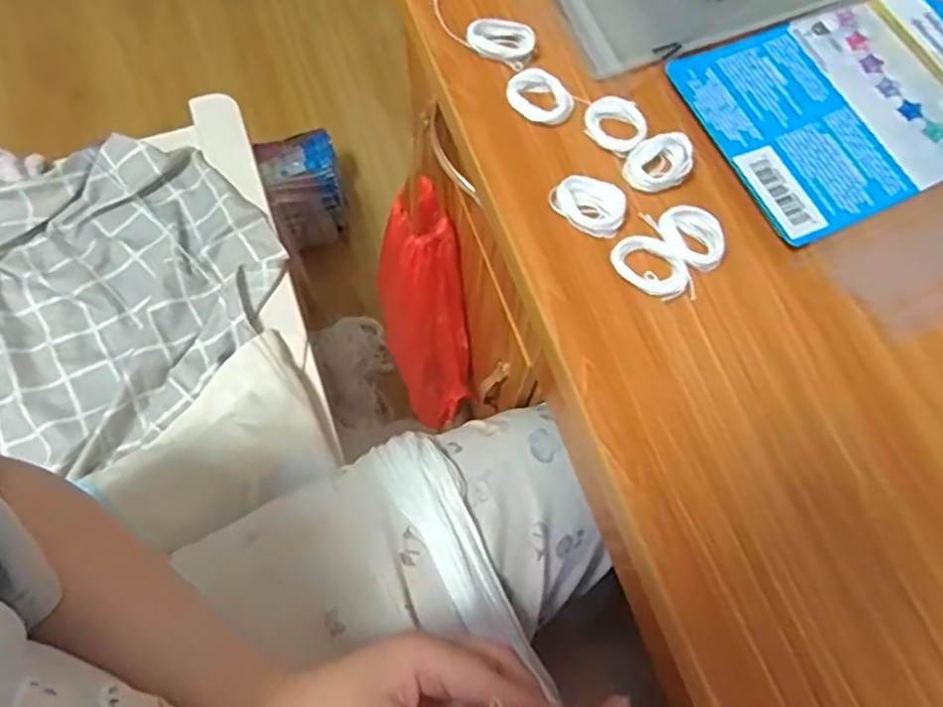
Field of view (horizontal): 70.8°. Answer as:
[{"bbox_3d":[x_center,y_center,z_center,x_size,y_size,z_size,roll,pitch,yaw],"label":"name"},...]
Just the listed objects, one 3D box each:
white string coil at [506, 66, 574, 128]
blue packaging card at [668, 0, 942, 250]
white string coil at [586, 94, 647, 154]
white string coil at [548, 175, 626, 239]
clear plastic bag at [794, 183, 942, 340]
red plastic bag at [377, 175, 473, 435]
[{"bbox_3d":[0.035,-0.131,0.340,0.029,0.007,0.033,-28,74,-10],"label":"white string coil"},{"bbox_3d":[0.206,-0.134,0.345,0.180,0.007,0.114,-25,74,-11],"label":"blue packaging card"},{"bbox_3d":[0.073,-0.116,0.333,0.030,0.008,0.030,0,71,-1],"label":"white string coil"},{"bbox_3d":[0.055,-0.071,0.316,0.035,0.013,0.022,16,72,5],"label":"white string coil"},{"bbox_3d":[0.230,-0.050,0.317,0.124,0.005,0.061,-26,73,-9],"label":"clear plastic bag"},{"bbox_3d":[-0.047,-0.035,0.685,0.082,0.324,0.052,-1,53,4],"label":"red plastic bag"}]

